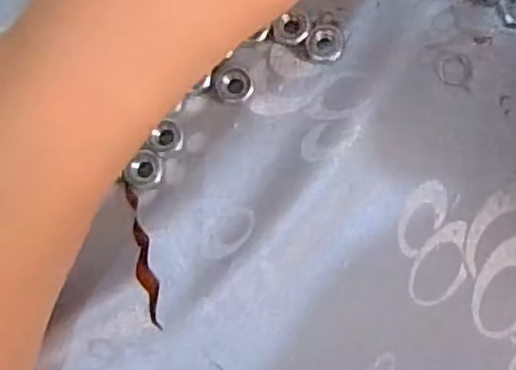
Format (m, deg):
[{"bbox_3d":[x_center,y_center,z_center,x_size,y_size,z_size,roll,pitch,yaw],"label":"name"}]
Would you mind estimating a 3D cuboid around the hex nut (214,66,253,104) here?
[{"bbox_3d":[-0.009,-0.036,0.237,0.013,0.004,0.013,-21,81,0],"label":"hex nut"}]

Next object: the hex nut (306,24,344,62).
[{"bbox_3d":[0.024,-0.051,0.237,0.013,0.005,0.012,2,82,4],"label":"hex nut"}]

